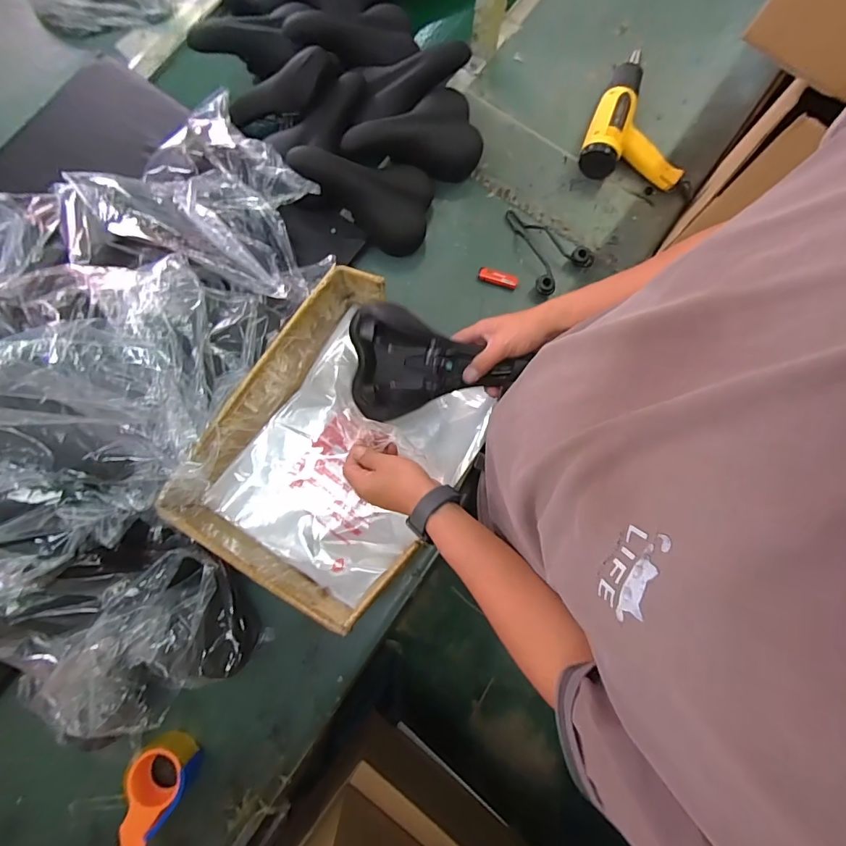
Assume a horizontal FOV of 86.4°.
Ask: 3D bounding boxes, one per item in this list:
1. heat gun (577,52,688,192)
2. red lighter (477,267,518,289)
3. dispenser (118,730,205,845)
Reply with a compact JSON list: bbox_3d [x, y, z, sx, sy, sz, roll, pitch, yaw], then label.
[{"bbox_3d":[0.429,-0.582,0.873,0.199,0.071,0.252,21,80,4],"label":"heat gun"},{"bbox_3d":[0.140,-0.273,0.843,0.075,0.012,0.026,19,80,4],"label":"red lighter"},{"bbox_3d":[-0.406,0.544,0.683,0.097,0.072,0.138,36,82,7],"label":"dispenser"}]

